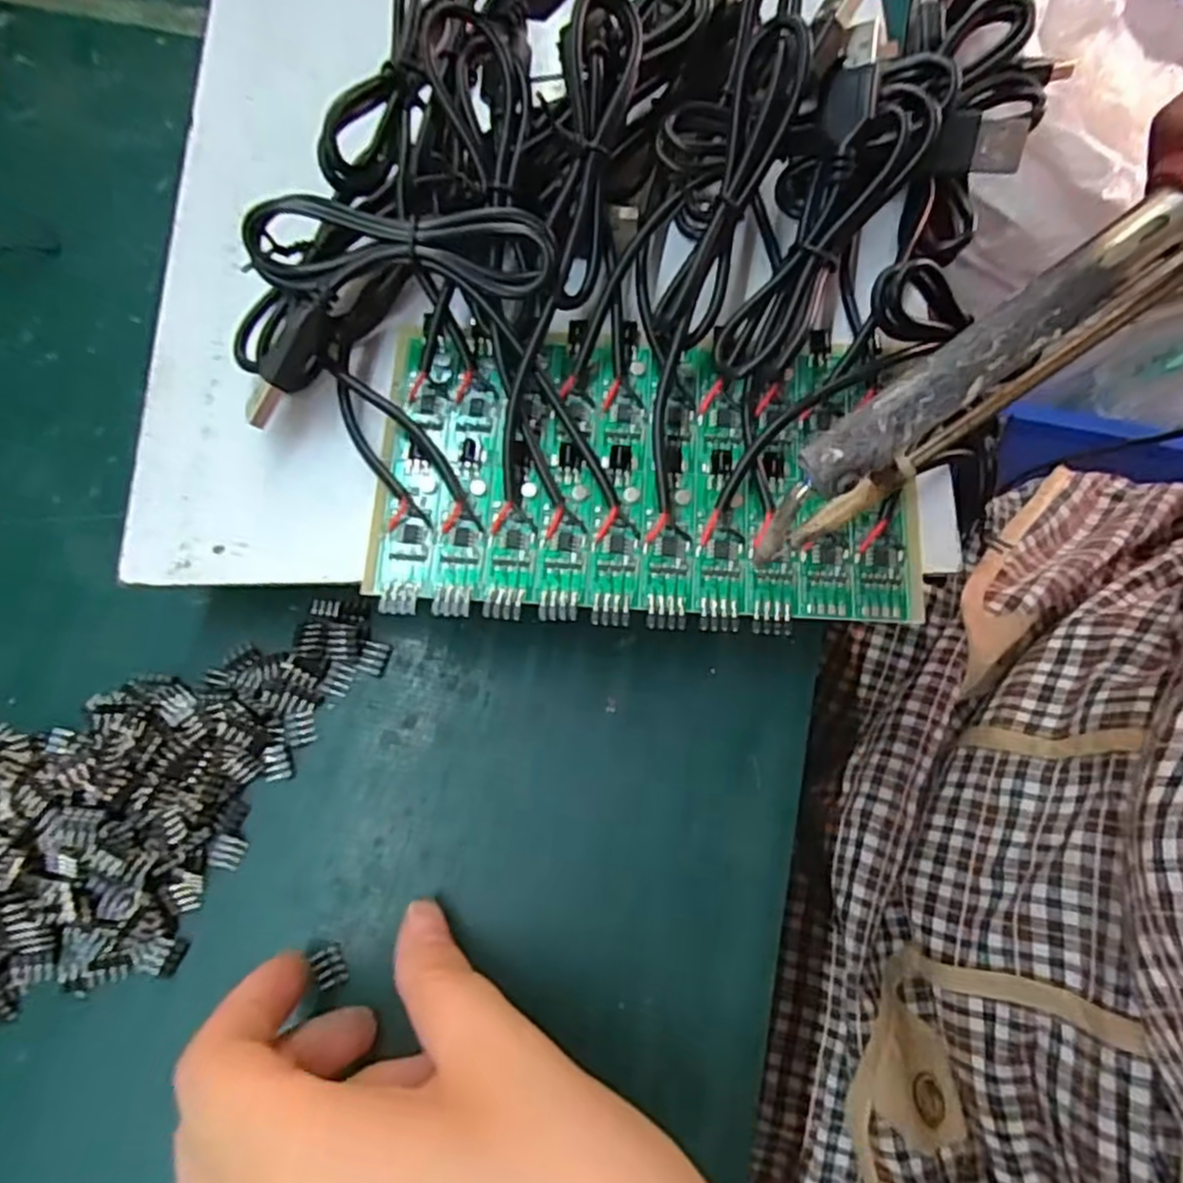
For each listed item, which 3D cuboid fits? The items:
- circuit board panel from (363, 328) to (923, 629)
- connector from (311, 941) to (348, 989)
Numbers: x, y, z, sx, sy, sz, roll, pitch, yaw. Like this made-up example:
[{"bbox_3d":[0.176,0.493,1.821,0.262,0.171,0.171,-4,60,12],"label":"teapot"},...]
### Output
[{"bbox_3d":[0.014,-0.032,0.196,0.137,0.014,0.079,2,75,2],"label":"circuit board panel"},{"bbox_3d":[-0.070,0.100,0.201,0.008,0.004,0.010,-25,75,-5],"label":"connector"}]

